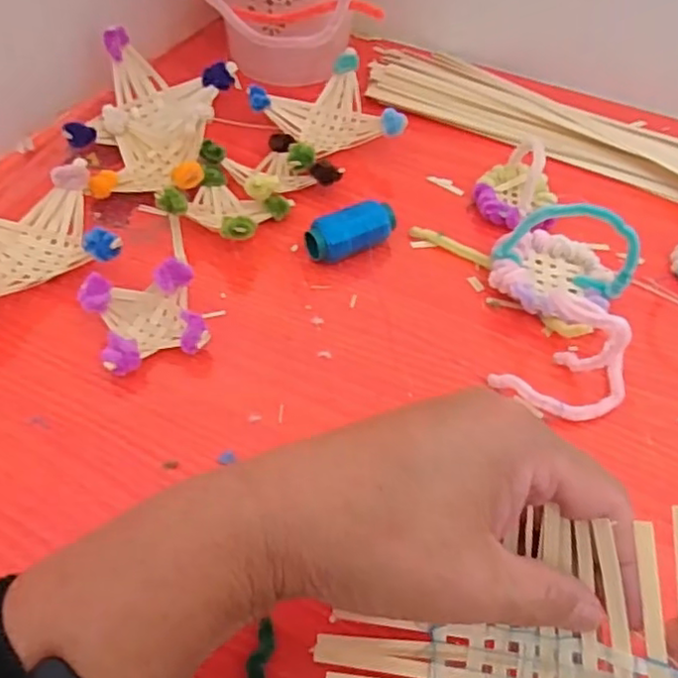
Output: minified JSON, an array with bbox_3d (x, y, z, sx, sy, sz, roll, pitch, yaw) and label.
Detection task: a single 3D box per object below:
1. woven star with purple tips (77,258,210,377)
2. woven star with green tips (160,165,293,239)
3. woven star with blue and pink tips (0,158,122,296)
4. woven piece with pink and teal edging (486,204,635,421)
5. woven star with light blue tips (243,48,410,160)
[{"bbox_3d":[-0.099,-0.009,0.334,0.054,0.030,0.049,-15,55,-15],"label":"woven star with purple tips"},{"bbox_3d":[-0.067,-0.079,0.391,0.059,0.030,0.058,23,54,13],"label":"woven star with green tips"},{"bbox_3d":[-0.166,-0.054,0.361,0.090,0.033,0.083,-20,57,-18],"label":"woven star with blue and pink tips"},{"bbox_3d":[0.123,-0.026,0.348,0.073,0.053,0.132,8,53,2],"label":"woven piece with pink and teal edging"},{"bbox_3d":[-0.009,-0.153,0.444,0.077,0.036,0.082,-22,57,-19],"label":"woven star with light blue tips"}]

